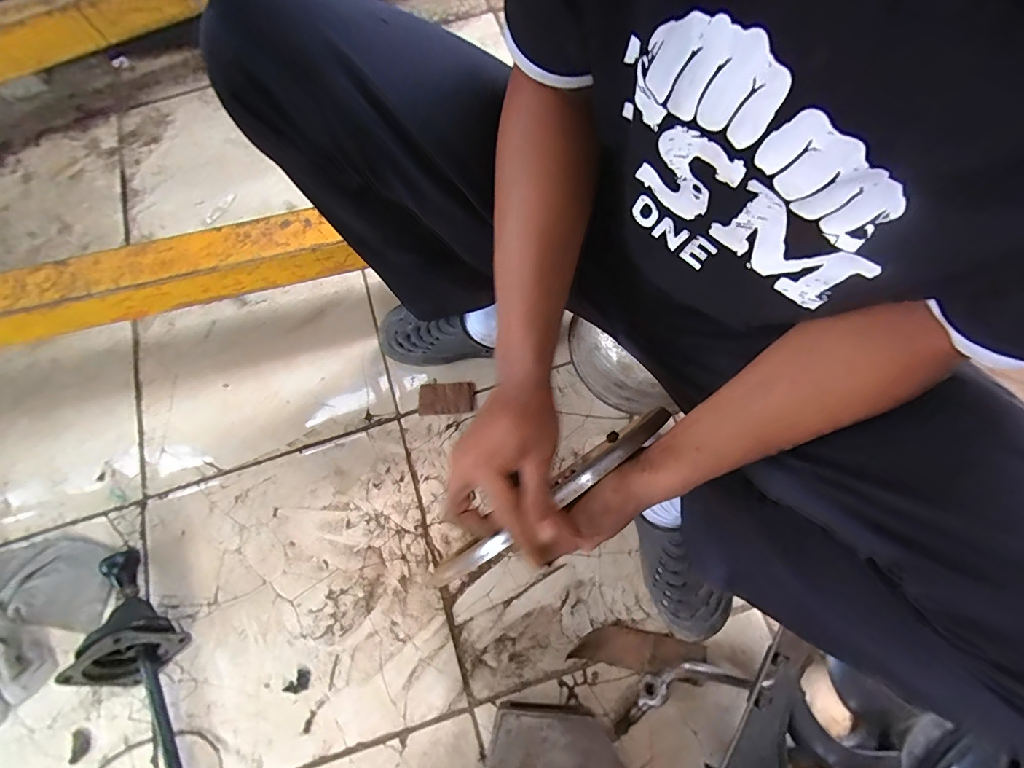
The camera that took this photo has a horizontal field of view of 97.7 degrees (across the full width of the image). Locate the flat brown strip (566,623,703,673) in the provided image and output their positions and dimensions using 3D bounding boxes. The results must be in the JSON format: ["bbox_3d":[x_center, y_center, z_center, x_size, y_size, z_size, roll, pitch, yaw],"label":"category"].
[{"bbox_3d":[0.168,0.356,0.600,0.172,0.026,0.048,9,70,4],"label":"flat brown strip"}]

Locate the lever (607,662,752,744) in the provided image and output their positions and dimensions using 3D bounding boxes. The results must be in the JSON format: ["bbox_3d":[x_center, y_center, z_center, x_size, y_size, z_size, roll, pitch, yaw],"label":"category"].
[{"bbox_3d":[0.207,0.395,0.576,0.187,0.042,0.059,-20,71,-7],"label":"lever"}]

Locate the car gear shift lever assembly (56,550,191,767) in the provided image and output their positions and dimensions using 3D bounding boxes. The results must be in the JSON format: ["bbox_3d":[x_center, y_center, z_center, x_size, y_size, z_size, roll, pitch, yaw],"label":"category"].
[{"bbox_3d":[-0.448,0.490,0.527,0.110,0.093,0.581,-17,71,-6],"label":"car gear shift lever assembly"}]

